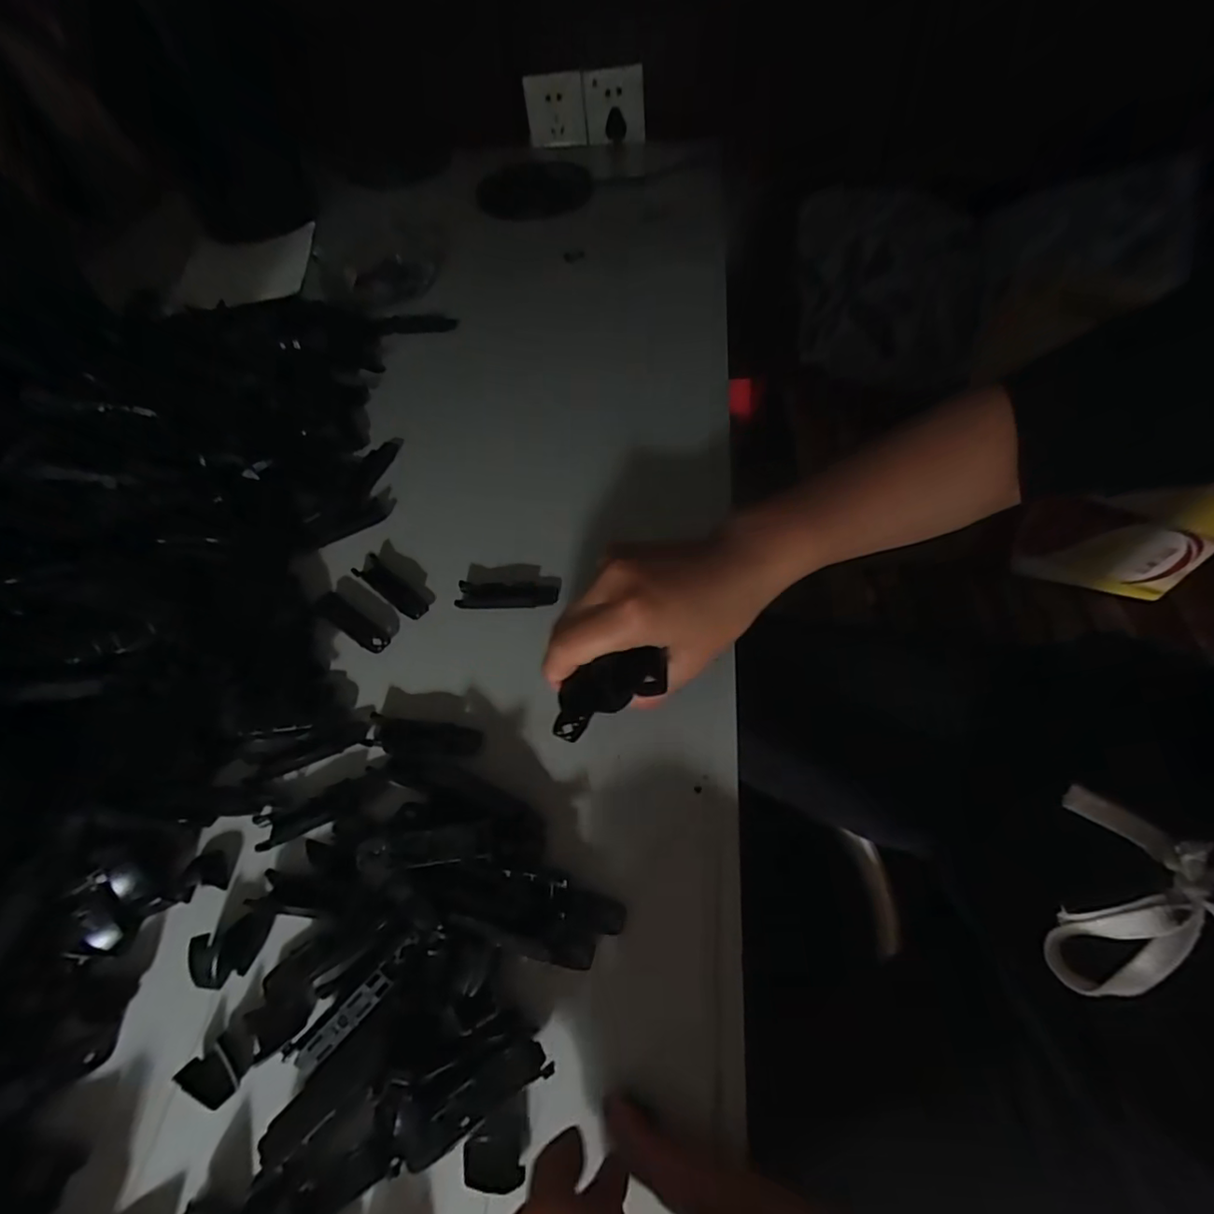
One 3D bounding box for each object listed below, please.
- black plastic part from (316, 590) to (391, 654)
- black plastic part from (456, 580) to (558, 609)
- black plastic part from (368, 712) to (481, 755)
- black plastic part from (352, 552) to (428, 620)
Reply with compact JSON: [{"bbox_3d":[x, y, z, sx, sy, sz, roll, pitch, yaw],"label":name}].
[{"bbox_3d":[-0.165,0.010,0.370,0.068,0.006,0.018,32,62,23],"label":"black plastic part"},{"bbox_3d":[-0.065,-0.007,0.372,0.065,0.010,0.018,2,55,4],"label":"black plastic part"},{"bbox_3d":[-0.102,0.072,0.319,0.062,0.011,0.019,5,55,7],"label":"black plastic part"},{"bbox_3d":[-0.142,-0.012,0.379,0.063,0.010,0.017,36,64,25],"label":"black plastic part"}]

